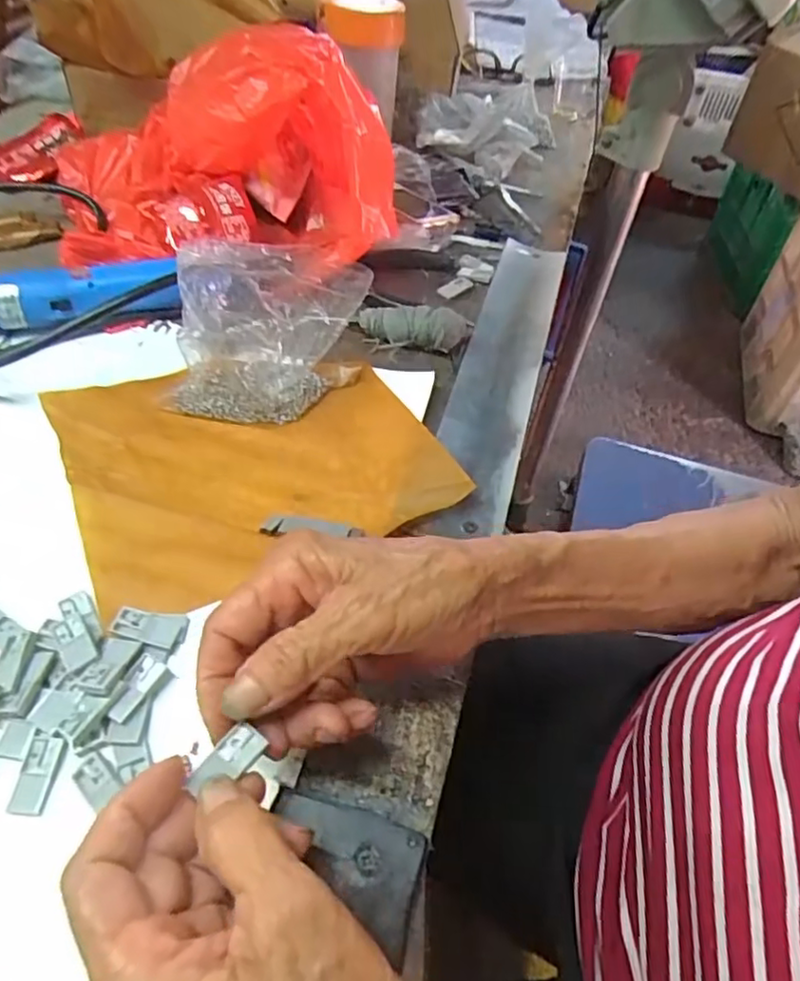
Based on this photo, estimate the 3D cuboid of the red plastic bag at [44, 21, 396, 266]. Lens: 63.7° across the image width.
[{"bbox_3d":[-0.140,-0.263,0.490,0.257,0.122,0.142,-2,48,-8],"label":"red plastic bag"}]

